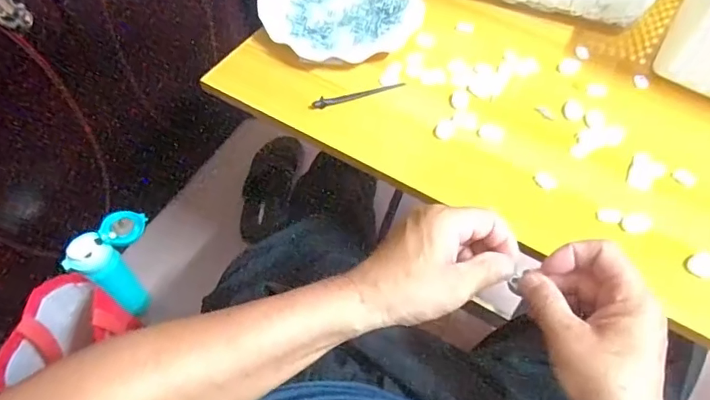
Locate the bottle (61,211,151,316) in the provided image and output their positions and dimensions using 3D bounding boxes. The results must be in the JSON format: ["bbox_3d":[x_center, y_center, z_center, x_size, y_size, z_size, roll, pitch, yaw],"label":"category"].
[{"bbox_3d":[-0.385,0.112,0.845,0.077,0.196,0.125,16,57,9],"label":"bottle"}]

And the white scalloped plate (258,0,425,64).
[{"bbox_3d":[-0.017,-0.229,0.609,0.181,0.021,0.181,1,56,-2],"label":"white scalloped plate"}]

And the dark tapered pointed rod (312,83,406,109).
[{"bbox_3d":[0.004,-0.113,0.541,0.102,0.011,0.011,-18,59,-13],"label":"dark tapered pointed rod"}]

